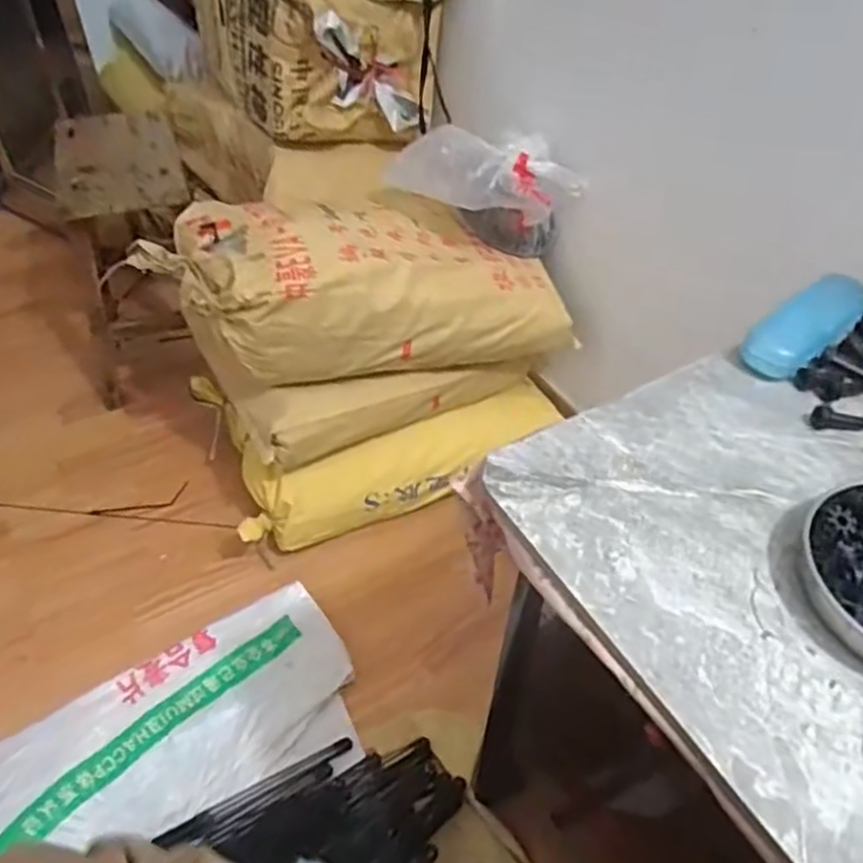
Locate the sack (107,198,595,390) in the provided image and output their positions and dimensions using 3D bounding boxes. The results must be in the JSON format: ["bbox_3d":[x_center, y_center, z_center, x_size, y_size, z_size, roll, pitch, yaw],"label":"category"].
[{"bbox_3d":[-0.110,-0.257,1.262,0.710,0.230,0.278,1,44,-20],"label":"sack"}]

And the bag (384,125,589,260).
[{"bbox_3d":[0.092,-0.388,1.192,0.318,0.209,0.135,3,46,2],"label":"bag"}]

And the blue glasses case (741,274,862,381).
[{"bbox_3d":[0.319,-0.091,0.592,0.143,0.032,0.047,-30,53,-27],"label":"blue glasses case"}]

